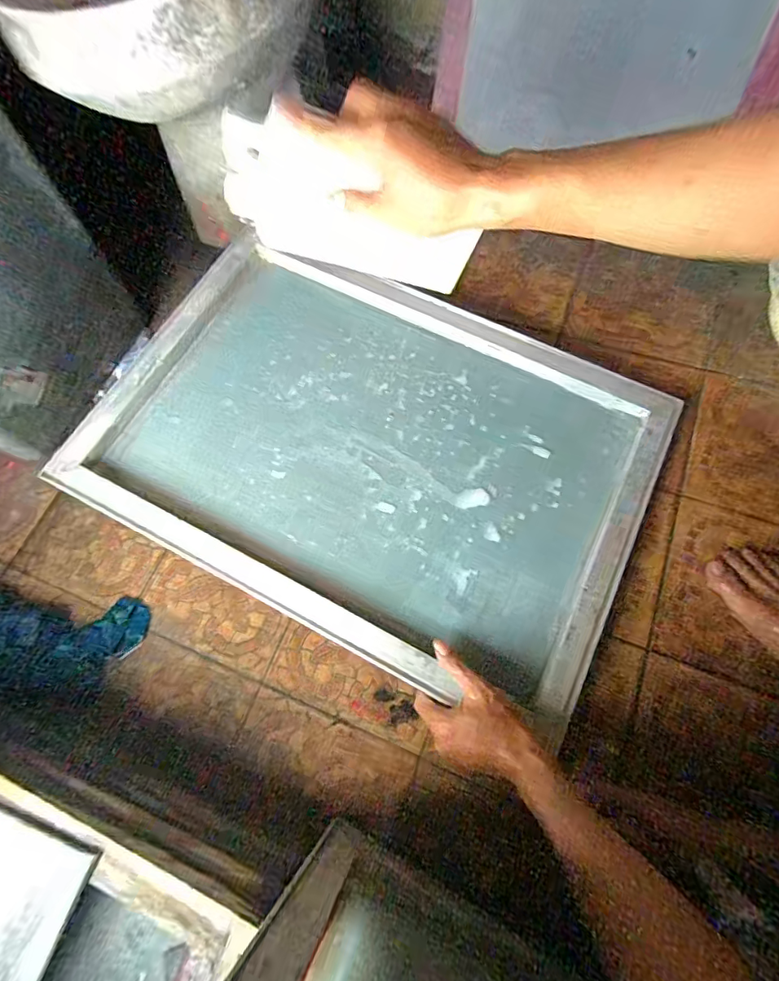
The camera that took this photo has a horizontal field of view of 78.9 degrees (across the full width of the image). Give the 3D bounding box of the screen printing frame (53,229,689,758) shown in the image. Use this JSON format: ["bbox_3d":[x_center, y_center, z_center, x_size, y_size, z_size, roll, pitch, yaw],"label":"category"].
[{"bbox_3d":[-0.029,-0.063,0.608,0.666,0.034,0.453,26,71,10],"label":"screen printing frame"}]

